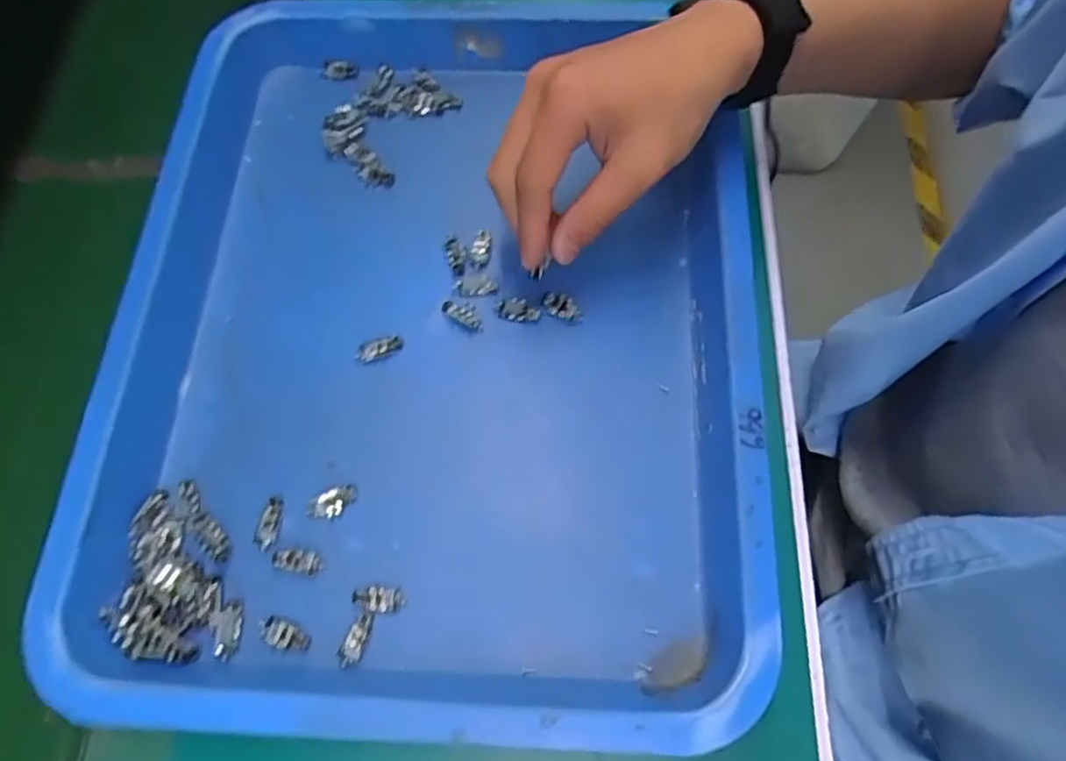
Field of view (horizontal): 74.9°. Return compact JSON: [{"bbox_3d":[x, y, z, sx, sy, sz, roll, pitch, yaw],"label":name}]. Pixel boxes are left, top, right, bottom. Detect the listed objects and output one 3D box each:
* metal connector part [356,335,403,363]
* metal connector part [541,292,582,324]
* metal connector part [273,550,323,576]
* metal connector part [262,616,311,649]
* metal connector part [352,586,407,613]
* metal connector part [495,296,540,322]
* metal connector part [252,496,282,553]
[{"bbox_3d":[-0.086,-0.018,0.390,0.027,0.004,0.012,-14,67,-6],"label":"metal connector part"},{"bbox_3d":[0.017,-0.043,0.399,0.024,0.004,0.013,20,69,10],"label":"metal connector part"},{"bbox_3d":[-0.119,0.091,0.352,0.025,0.005,0.011,8,67,4],"label":"metal connector part"},{"bbox_3d":[-0.122,0.125,0.339,0.025,0.004,0.012,22,68,10],"label":"metal connector part"},{"bbox_3d":[-0.076,0.108,0.346,0.026,0.008,0.012,10,66,-11],"label":"metal connector part"},{"bbox_3d":[-0.008,-0.041,0.397,0.025,0.004,0.013,5,67,4],"label":"metal connector part"},{"bbox_3d":[-0.136,0.073,0.360,0.011,0.004,0.027,12,67,5],"label":"metal connector part"}]

